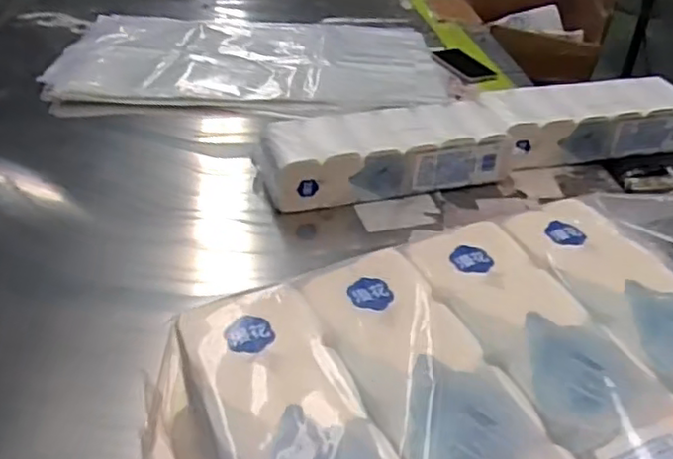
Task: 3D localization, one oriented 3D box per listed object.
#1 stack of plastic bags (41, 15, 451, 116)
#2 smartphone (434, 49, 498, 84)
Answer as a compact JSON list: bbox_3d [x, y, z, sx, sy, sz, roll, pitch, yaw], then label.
[{"bbox_3d":[-0.172,-0.374,1.392,0.801,0.057,0.446,-3,37,-6],"label":"stack of plastic bags"},{"bbox_3d":[0.282,-0.368,1.447,0.091,0.011,0.149,-18,41,-25],"label":"smartphone"}]

